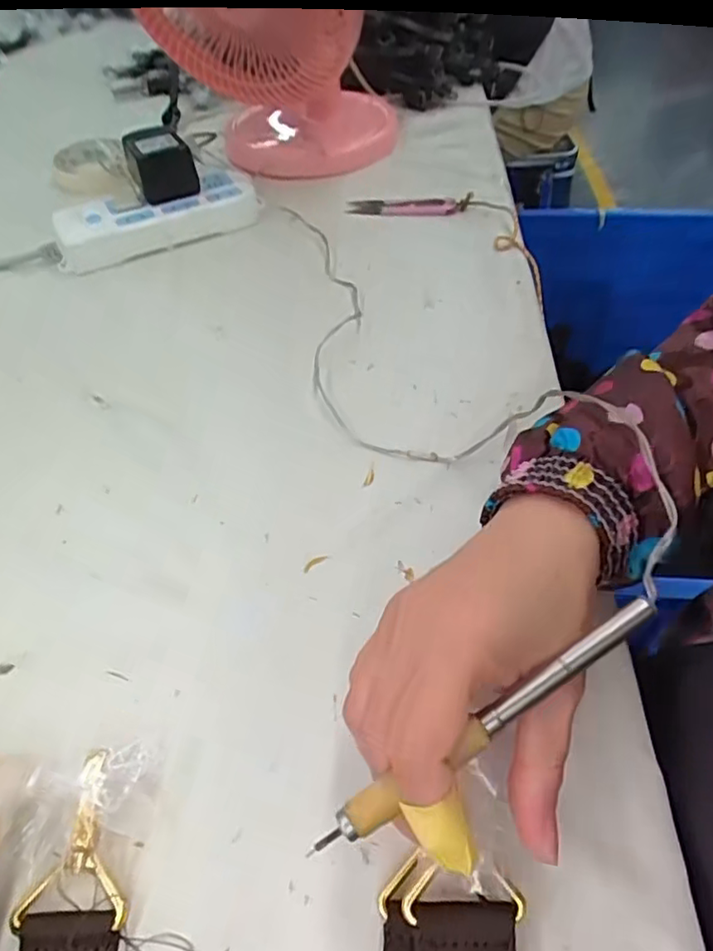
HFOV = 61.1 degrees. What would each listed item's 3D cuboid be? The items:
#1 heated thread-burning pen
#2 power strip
[{"bbox_3d":[0.044,0.079,0.196,0.133,0.009,0.011,-31,55,-12],"label":"heated thread-burning pen"},{"bbox_3d":[-0.184,-0.243,0.564,0.186,0.027,0.076,-21,52,-14],"label":"power strip"}]

